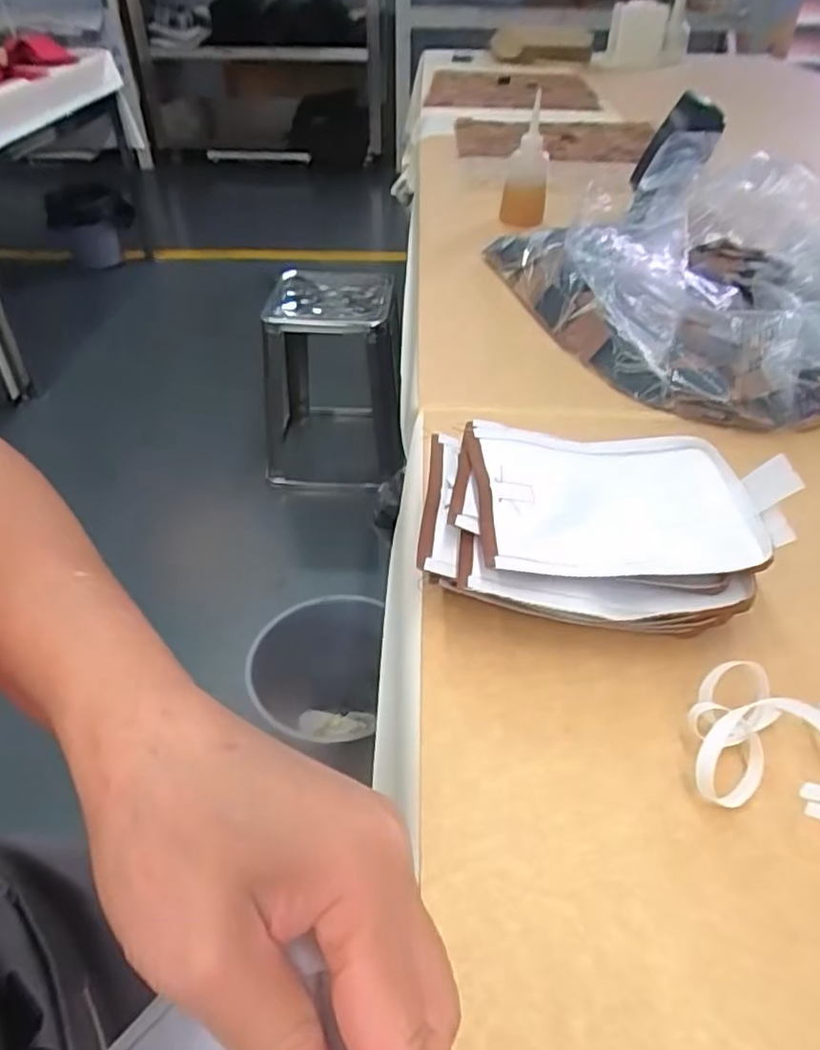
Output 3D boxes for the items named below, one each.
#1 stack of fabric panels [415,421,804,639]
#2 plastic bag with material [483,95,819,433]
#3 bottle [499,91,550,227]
[{"bbox_3d":[0.123,0.001,0.446,0.224,0.070,0.142,2,41,1],"label":"stack of fabric panels"},{"bbox_3d":[0.333,-0.300,0.735,0.405,0.157,0.463,-22,47,-25],"label":"plastic bag with material"},{"bbox_3d":[0.168,-0.510,0.958,0.061,0.151,0.057,7,42,6],"label":"bottle"}]

